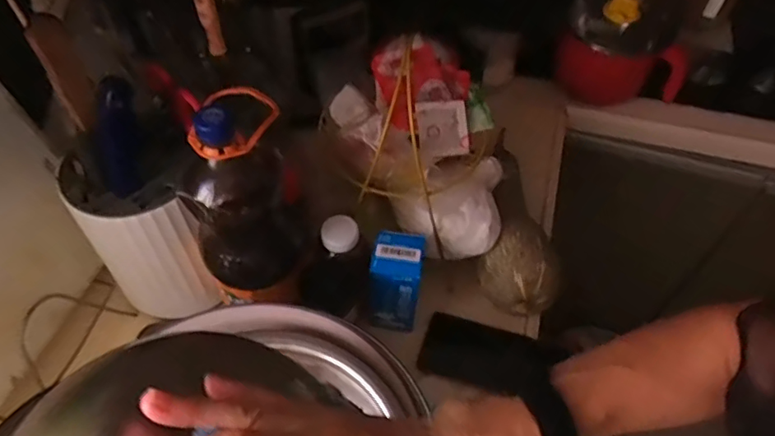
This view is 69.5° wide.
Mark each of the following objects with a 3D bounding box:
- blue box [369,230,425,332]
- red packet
[{"bbox_3d":[0.008,0.076,0.647,0.057,0.133,0.057,7,53,4],"label":"blue box"},{"bbox_3d":[0.055,-0.143,0.670,0.127,0.045,0.137,-5,80,-12],"label":"red packet"}]

